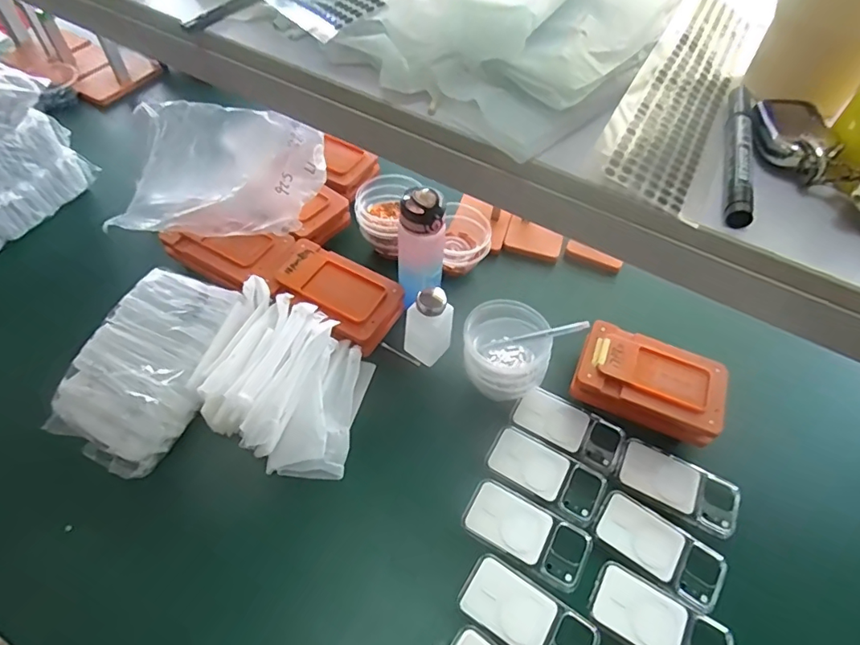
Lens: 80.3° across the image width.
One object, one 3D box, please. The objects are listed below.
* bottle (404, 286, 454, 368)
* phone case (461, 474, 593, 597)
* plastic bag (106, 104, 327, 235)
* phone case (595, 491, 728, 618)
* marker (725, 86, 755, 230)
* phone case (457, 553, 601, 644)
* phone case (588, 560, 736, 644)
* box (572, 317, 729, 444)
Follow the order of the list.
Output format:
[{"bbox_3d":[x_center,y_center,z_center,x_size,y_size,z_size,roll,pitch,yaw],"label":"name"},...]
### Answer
[{"bbox_3d":[-0.002,0.012,0.728,0.061,0.122,0.049,-33,62,-23],"label":"bottle"},{"bbox_3d":[0.120,0.253,0.622,0.149,0.009,0.073,28,58,16],"label":"phone case"},{"bbox_3d":[-0.321,-0.212,0.731,0.334,0.194,0.074,-3,55,-5],"label":"plastic bag"},{"bbox_3d":[0.277,0.270,0.615,0.148,0.007,0.070,34,60,19],"label":"phone case"},{"bbox_3d":[0.197,-0.110,0.325,0.015,0.012,0.133,18,56,10],"label":"marker"},{"bbox_3d":[0.109,0.330,0.569,0.150,0.008,0.074,32,59,18],"label":"phone case"},{"bbox_3d":[0.256,0.336,0.567,0.147,0.011,0.072,31,59,18],"label":"phone case"},{"bbox_3d":[0.300,0.087,0.713,0.193,0.062,0.139,20,56,11],"label":"box"}]

